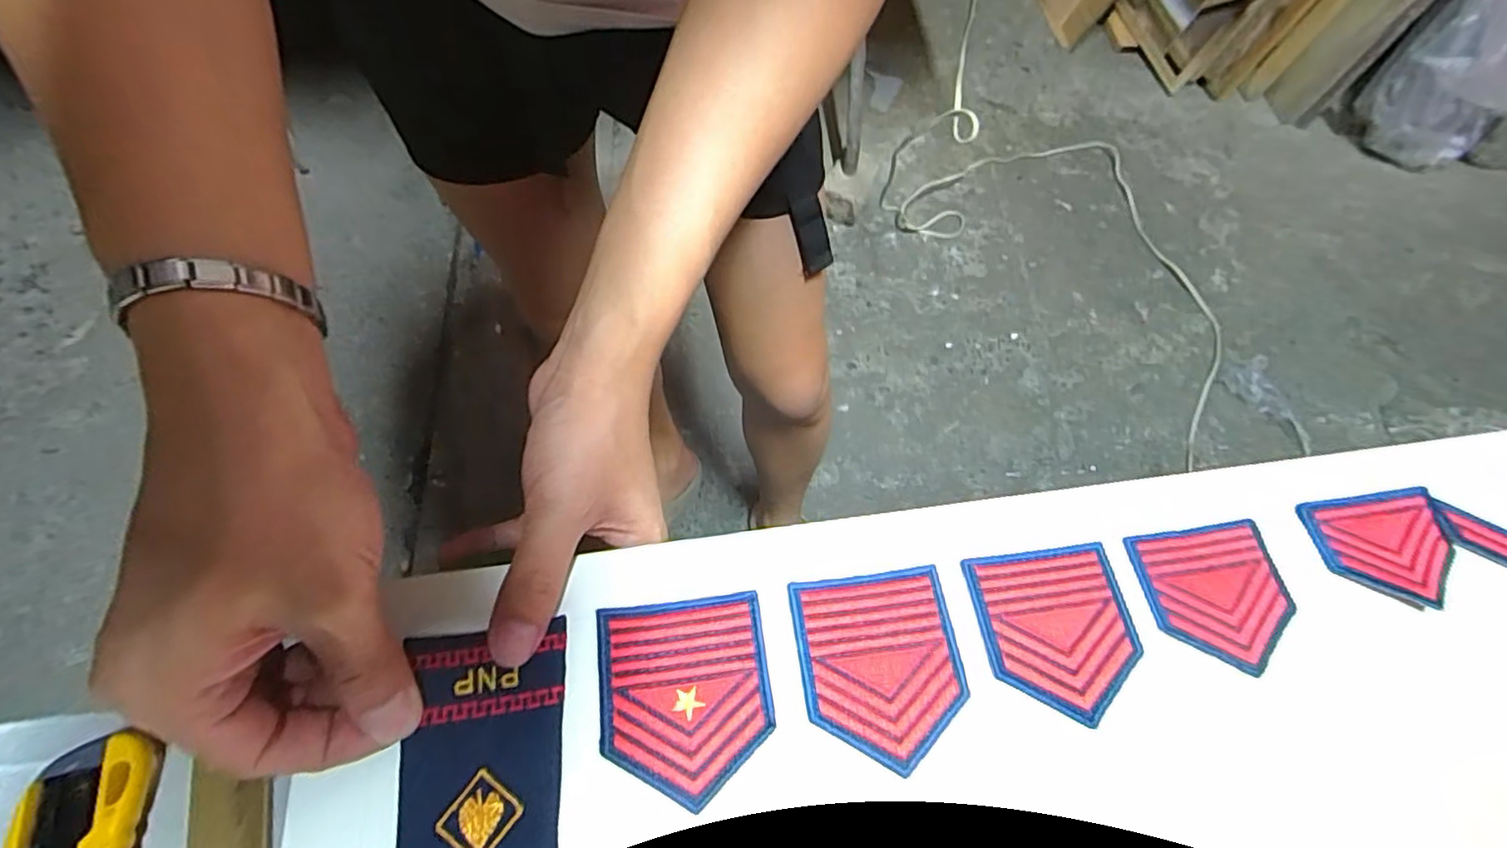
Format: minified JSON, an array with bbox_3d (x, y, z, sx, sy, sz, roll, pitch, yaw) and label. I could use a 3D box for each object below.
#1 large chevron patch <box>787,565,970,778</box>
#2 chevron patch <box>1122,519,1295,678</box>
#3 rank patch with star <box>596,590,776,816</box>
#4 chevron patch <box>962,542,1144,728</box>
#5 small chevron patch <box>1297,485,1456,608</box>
[{"bbox_3d":[0.050,0.095,0.253,0.062,0.004,0.071,-5,62,-7],"label":"large chevron patch"},{"bbox_3d":[0.199,0.073,0.274,0.062,0.005,0.058,-7,63,-5],"label":"chevron patch"},{"bbox_3d":[-0.026,0.103,0.244,0.064,0.004,0.070,-5,62,-8],"label":"rank patch with star"},{"bbox_3d":[0.125,0.085,0.265,0.063,0.006,0.066,-6,62,-8],"label":"chevron patch"},{"bbox_3d":[0.286,0.055,0.287,0.065,0.008,0.050,-8,60,-6],"label":"small chevron patch"}]

